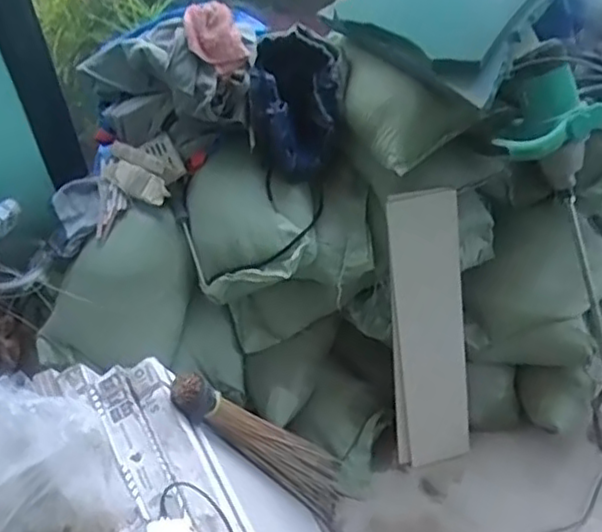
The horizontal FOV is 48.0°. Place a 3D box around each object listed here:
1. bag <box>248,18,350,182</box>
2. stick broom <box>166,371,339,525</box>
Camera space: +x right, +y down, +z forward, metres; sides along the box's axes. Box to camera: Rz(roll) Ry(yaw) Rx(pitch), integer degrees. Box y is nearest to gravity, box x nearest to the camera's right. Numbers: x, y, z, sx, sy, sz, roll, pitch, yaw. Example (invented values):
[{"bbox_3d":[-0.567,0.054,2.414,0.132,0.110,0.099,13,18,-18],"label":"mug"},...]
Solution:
[{"bbox_3d":[0.003,-0.320,1.339,0.215,0.293,0.130,3,9,-7],"label":"bag"},{"bbox_3d":[-0.050,0.306,1.166,0.072,0.609,0.114,-28,52,7],"label":"stick broom"}]

